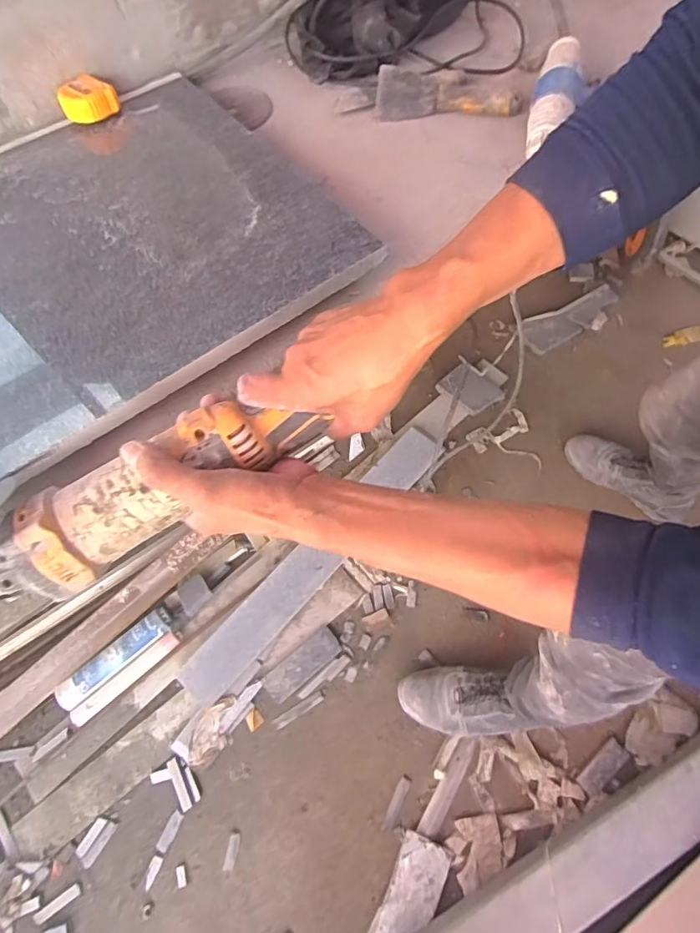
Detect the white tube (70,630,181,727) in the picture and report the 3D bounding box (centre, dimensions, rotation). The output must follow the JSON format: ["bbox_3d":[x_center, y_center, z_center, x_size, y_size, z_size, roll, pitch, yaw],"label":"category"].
[{"bbox_3d":[-0.462,0.436,1.023,0.250,0.036,0.033,-39,69,-15],"label":"white tube"}]

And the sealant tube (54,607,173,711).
[{"bbox_3d":[-0.487,0.399,1.024,0.263,0.042,0.061,-39,69,-15],"label":"sealant tube"}]

